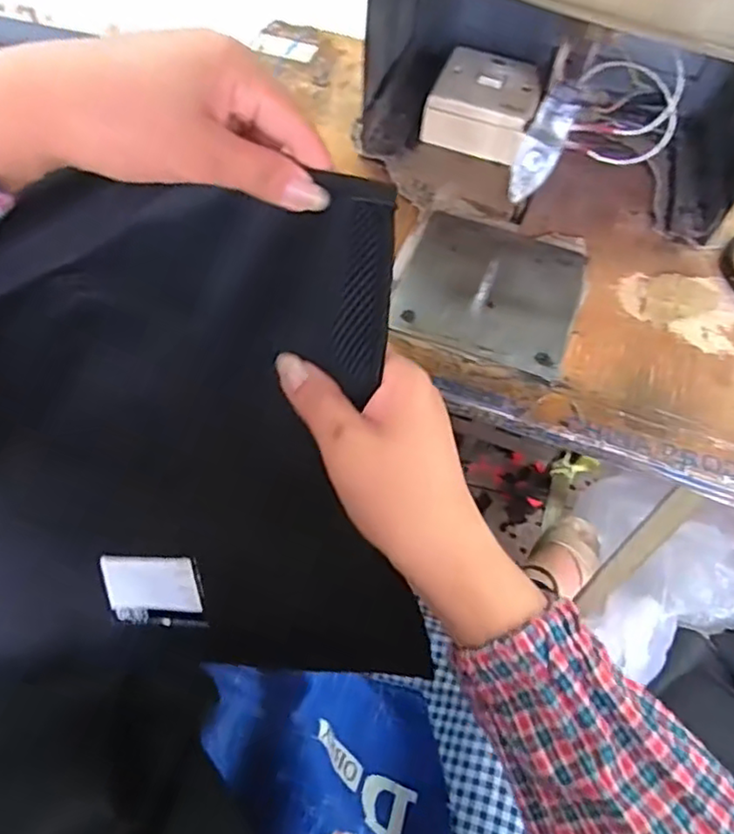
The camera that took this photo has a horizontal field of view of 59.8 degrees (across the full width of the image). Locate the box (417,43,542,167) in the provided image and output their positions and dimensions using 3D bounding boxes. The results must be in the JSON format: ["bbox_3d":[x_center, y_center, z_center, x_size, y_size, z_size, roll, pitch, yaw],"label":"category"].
[{"bbox_3d":[0.102,-0.270,0.551,0.084,0.043,0.086,21,59,9],"label":"box"}]

